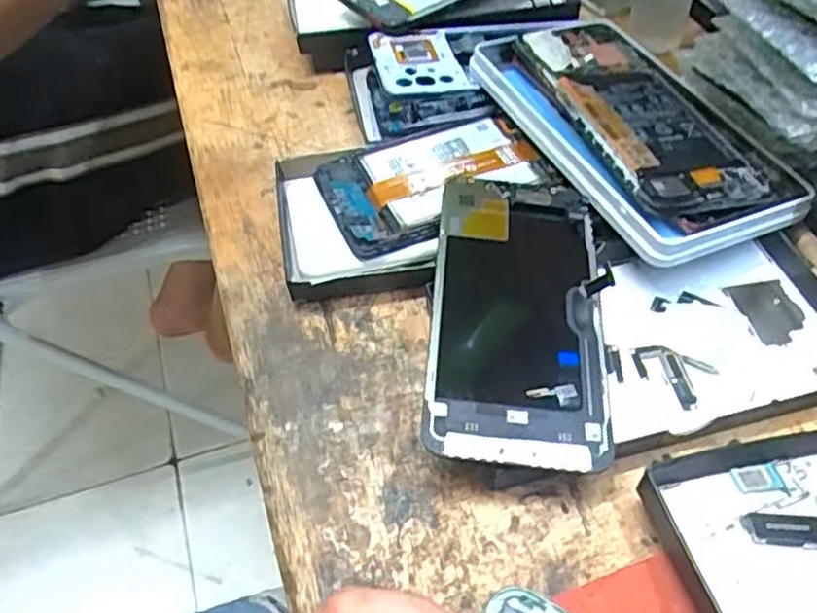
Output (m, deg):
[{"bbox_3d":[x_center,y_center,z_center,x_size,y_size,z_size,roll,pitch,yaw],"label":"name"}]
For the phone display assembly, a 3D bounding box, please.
[{"bbox_3d":[0.048,0.001,0.320,0.073,0.013,0.148,6,54,0],"label":"phone display assembly"}]

